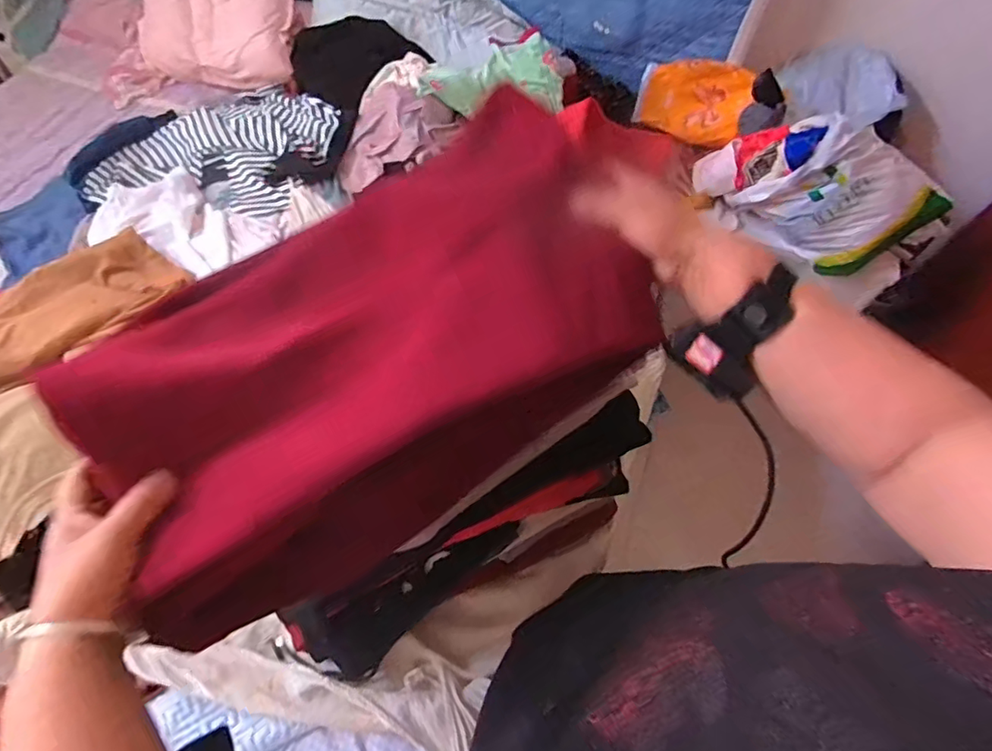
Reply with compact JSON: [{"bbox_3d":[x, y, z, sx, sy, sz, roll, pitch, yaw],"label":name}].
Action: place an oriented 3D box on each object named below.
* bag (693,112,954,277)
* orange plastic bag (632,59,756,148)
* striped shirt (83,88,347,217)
[{"bbox_3d":[0.728,-0.436,1.197,0.479,0.274,0.197,18,61,8],"label":"bag"},{"bbox_3d":[0.476,-0.668,1.284,0.256,0.184,0.060,17,24,7],"label":"orange plastic bag"},{"bbox_3d":[-0.613,-0.492,1.191,0.512,0.068,0.450,-40,69,-22],"label":"striped shirt"}]

